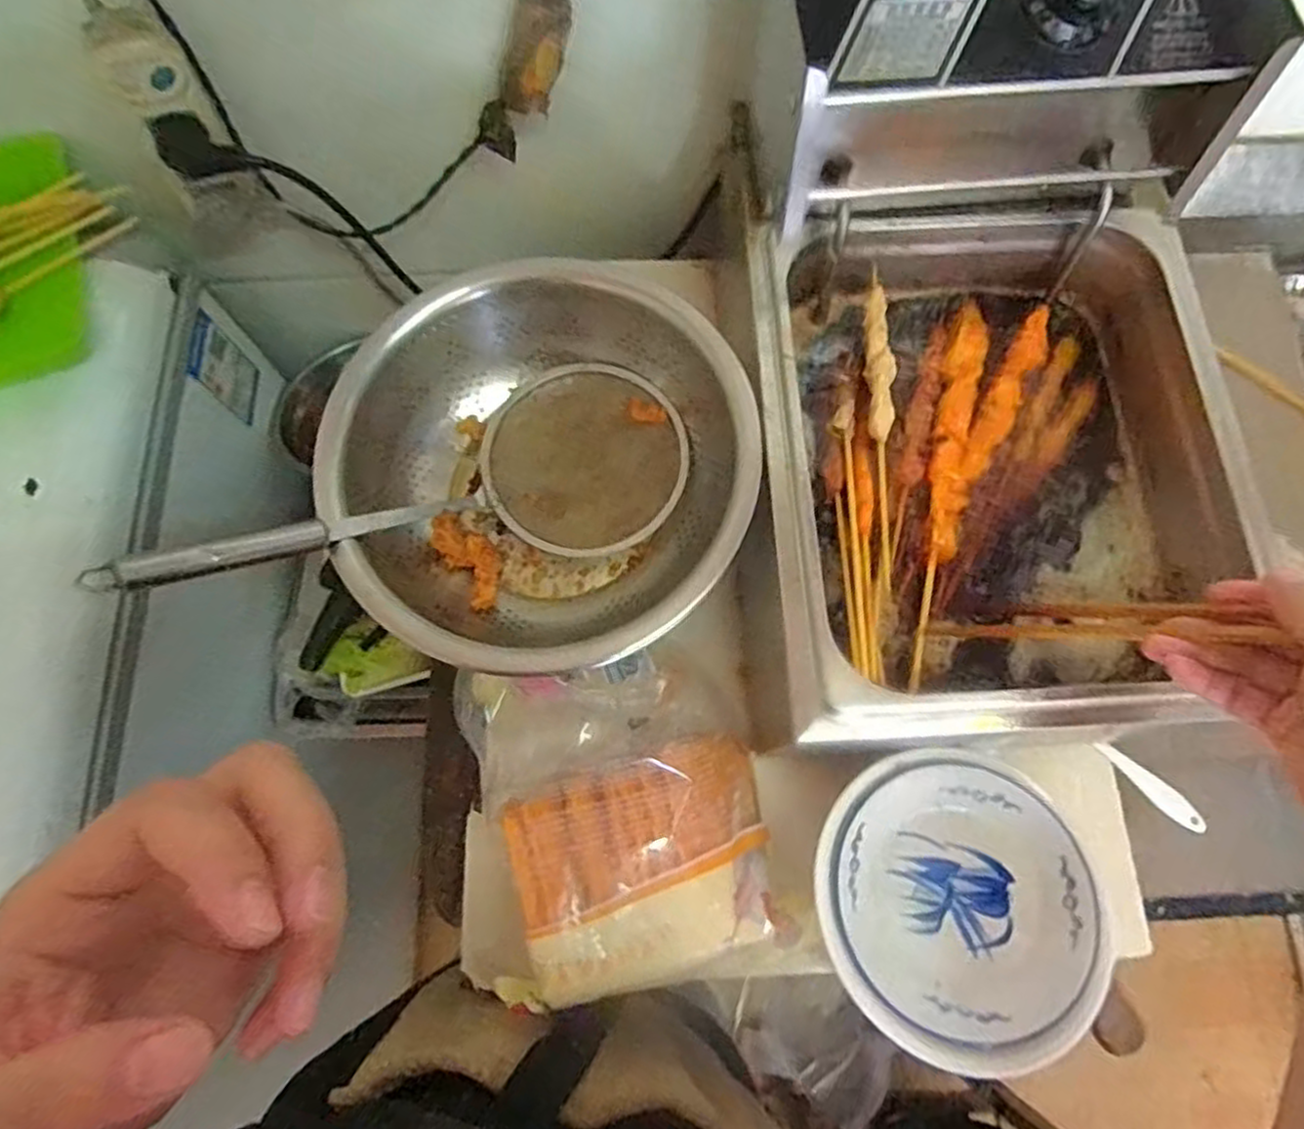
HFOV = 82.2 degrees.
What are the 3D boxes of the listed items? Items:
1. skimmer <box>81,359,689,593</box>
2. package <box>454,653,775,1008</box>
[{"bbox_3d":[-0.138,-0.039,0.467,0.334,0.065,0.136,-20,74,-28],"label":"skimmer"},{"bbox_3d":[-0.022,0.162,0.495,0.190,0.074,0.197,-12,74,-5],"label":"package"}]

